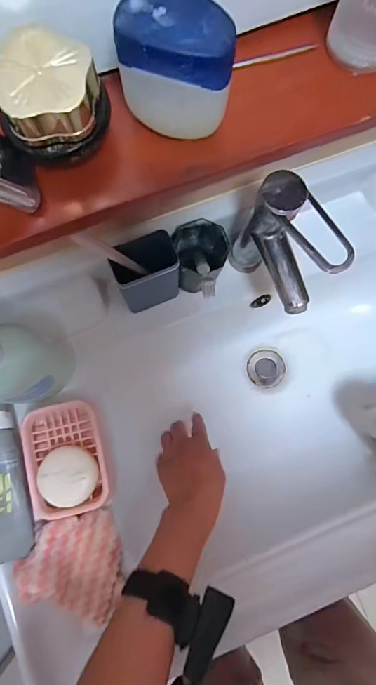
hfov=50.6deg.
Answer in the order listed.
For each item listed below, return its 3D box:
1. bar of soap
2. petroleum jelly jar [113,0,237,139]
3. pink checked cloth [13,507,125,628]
[{"bbox_3d":[-0.131,0.145,0.433,0.063,0.015,0.060,0,79,-1],"label":"bar of soap"},{"bbox_3d":[-0.006,-0.137,0.199,0.055,0.059,0.031,12,79,1],"label":"petroleum jelly jar"},{"bbox_3d":[-0.123,0.250,0.430,0.099,0.043,0.114,-15,80,-4],"label":"pink checked cloth"}]

